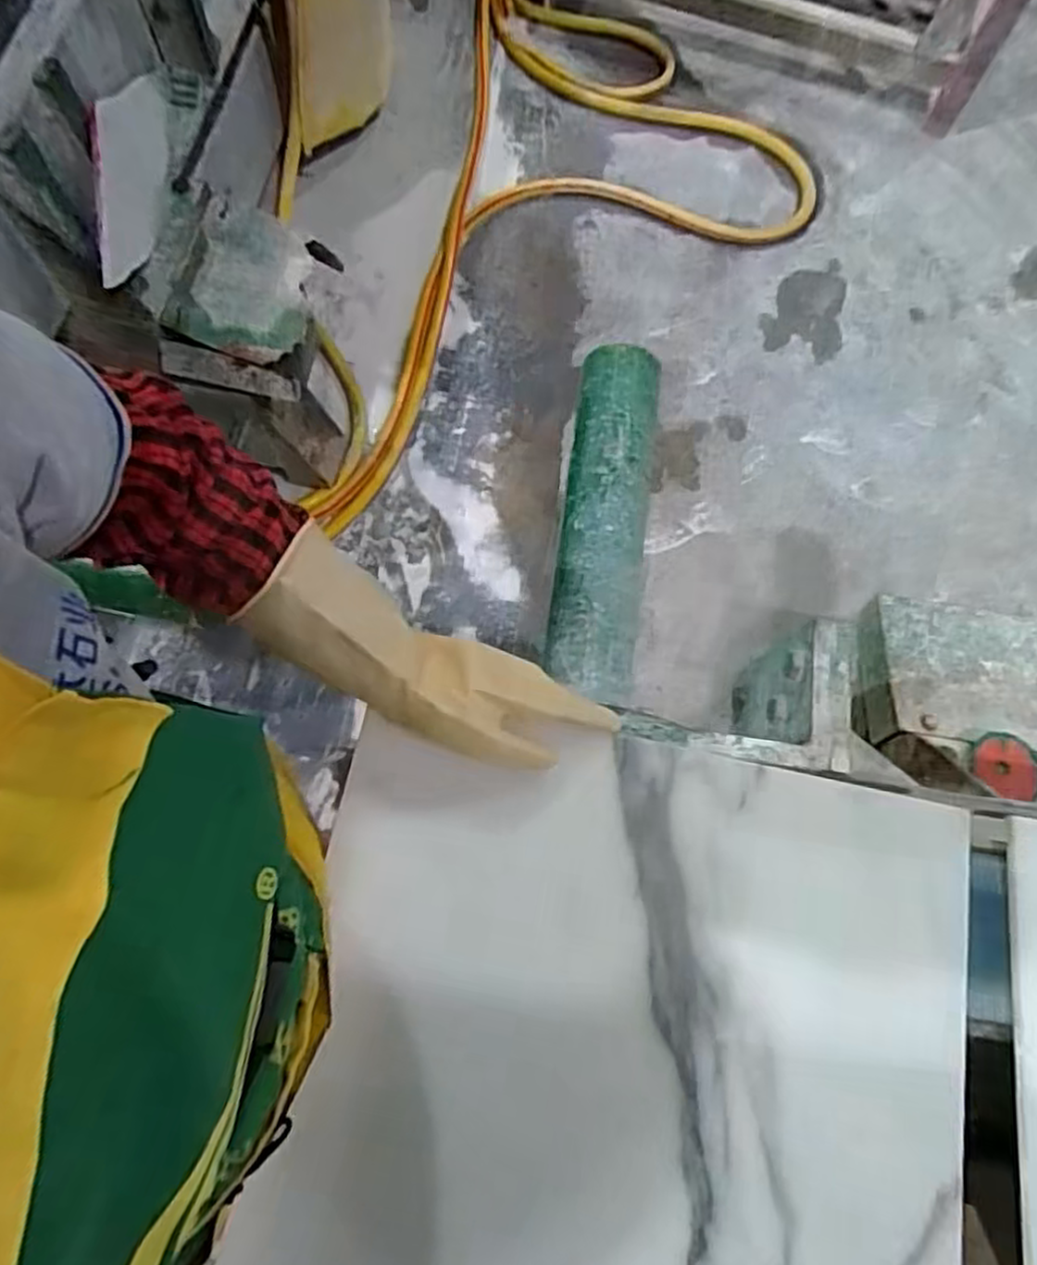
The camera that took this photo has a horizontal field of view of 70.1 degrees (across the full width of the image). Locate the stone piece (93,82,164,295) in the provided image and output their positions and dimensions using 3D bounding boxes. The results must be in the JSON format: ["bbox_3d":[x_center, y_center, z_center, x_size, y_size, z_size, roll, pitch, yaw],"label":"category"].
[{"bbox_3d":[-0.544,-0.636,1.025,0.020,0.119,0.321,-2,81,22],"label":"stone piece"}]

